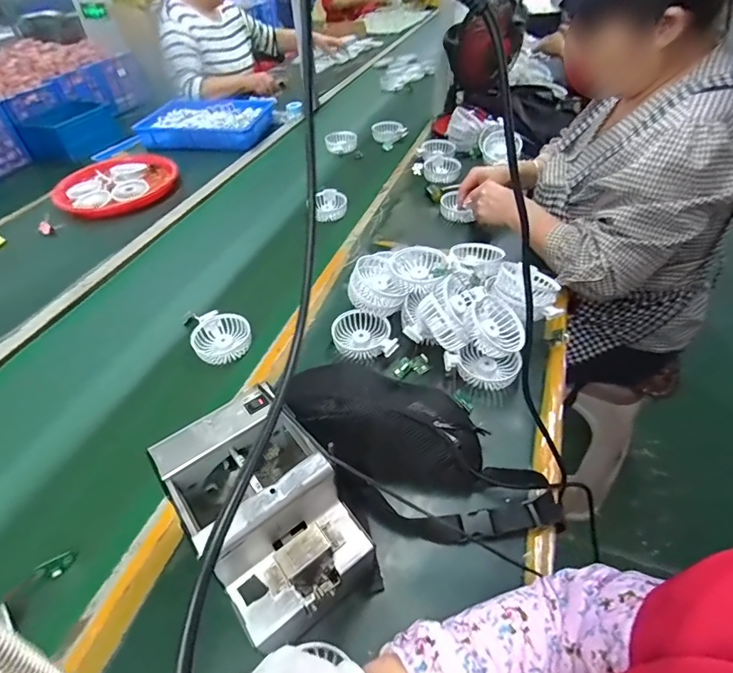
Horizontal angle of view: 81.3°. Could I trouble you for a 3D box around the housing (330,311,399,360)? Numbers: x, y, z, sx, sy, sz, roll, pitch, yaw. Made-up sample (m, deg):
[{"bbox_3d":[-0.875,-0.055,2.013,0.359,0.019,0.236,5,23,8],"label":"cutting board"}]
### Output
[{"bbox_3d":[-0.004,-0.004,0.667,0.098,0.034,0.086,-2,45,0],"label":"housing"}]

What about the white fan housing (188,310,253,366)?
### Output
[{"bbox_3d":[-0.235,0.003,0.699,0.089,0.053,0.085,-1,45,1],"label":"white fan housing"}]

